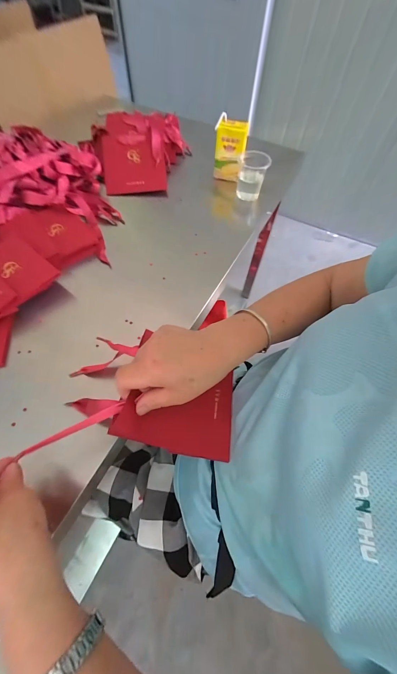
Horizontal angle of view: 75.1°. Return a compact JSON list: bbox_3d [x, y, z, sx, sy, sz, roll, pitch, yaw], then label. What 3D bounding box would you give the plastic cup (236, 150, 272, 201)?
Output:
[{"bbox_3d":[0.122,-0.362,0.584,0.060,0.082,0.063,7,59,3],"label":"plastic cup"}]

